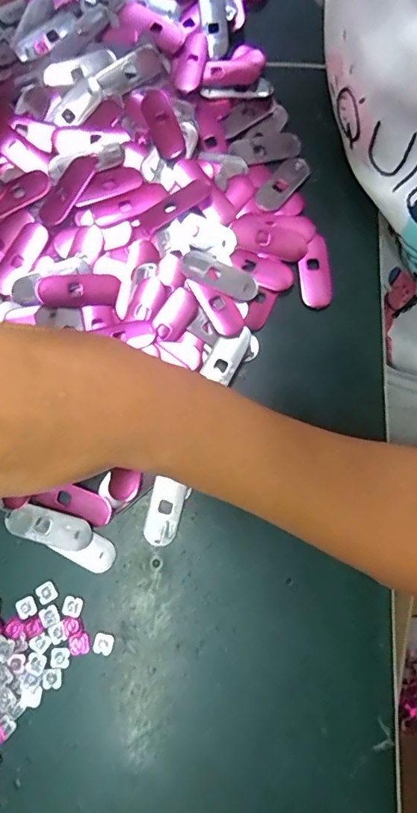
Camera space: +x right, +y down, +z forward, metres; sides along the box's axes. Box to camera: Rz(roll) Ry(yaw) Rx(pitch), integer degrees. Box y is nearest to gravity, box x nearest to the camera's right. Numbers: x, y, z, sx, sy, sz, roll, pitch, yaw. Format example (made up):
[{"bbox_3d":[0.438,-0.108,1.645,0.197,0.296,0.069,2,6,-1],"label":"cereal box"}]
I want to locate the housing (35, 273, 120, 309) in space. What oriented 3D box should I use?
[{"bbox_3d":[-0.078,-0.070,0.298,0.048,0.007,0.018,-9,79,-16],"label":"housing"}]

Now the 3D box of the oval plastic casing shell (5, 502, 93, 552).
[{"bbox_3d":[-0.091,0.068,0.278,0.048,0.004,0.020,13,79,2],"label":"oval plastic casing shell"}]

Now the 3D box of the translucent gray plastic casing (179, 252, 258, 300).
[{"bbox_3d":[0.006,-0.080,0.301,0.048,0.008,0.018,22,79,4],"label":"translucent gray plastic casing"}]

